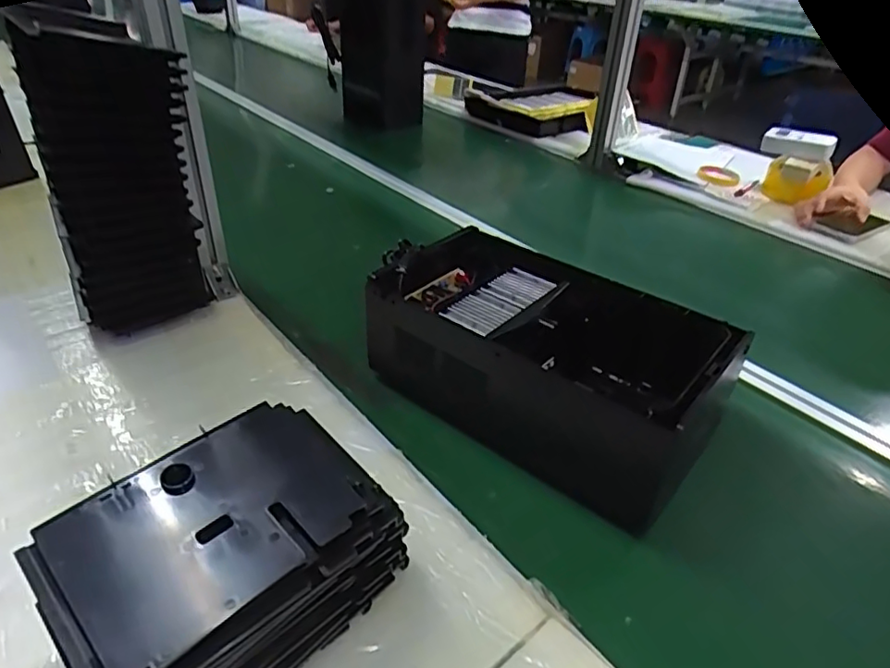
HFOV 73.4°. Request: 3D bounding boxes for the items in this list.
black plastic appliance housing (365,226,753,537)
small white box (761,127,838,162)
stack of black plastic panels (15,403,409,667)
[{"bbox_3d":[0.104,0.018,0.641,0.345,0.128,0.195,26,42,28],"label":"black plastic appliance housing"},{"bbox_3d":[0.684,-0.367,1.159,0.125,0.043,0.037,21,40,24],"label":"small white box"},{"bbox_3d":[-0.145,0.166,0.417,0.204,0.138,0.128,-29,46,-36],"label":"stack of black plastic panels"}]

